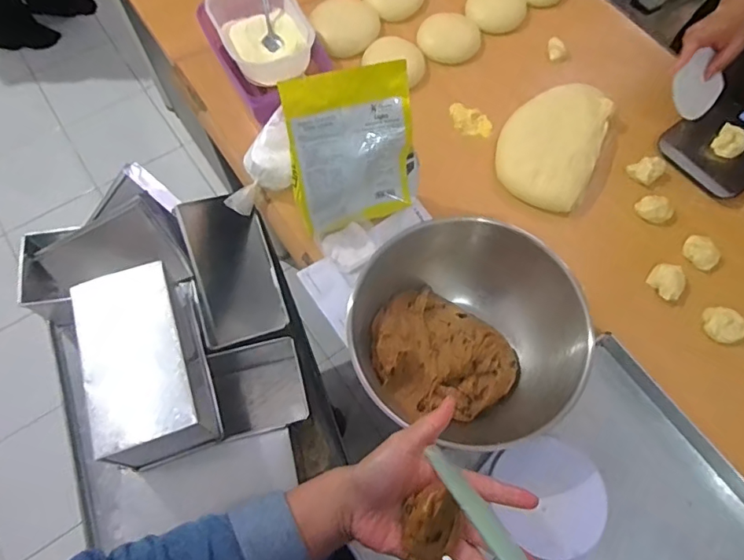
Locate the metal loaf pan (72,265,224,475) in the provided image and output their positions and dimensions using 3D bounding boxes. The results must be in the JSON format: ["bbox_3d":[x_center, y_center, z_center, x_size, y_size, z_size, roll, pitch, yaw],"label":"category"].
[{"bbox_3d":[-0.313,0.114,0.712,0.130,0.135,0.263,-17,67,-8],"label":"metal loaf pan"}]

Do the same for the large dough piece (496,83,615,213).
[{"bbox_3d":[0.272,-0.213,0.751,0.144,0.051,0.216,26,69,11],"label":"large dough piece"}]

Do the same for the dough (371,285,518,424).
[{"bbox_3d":[0.077,0.091,0.600,0.167,0.044,0.150,40,72,16],"label":"dough"}]

